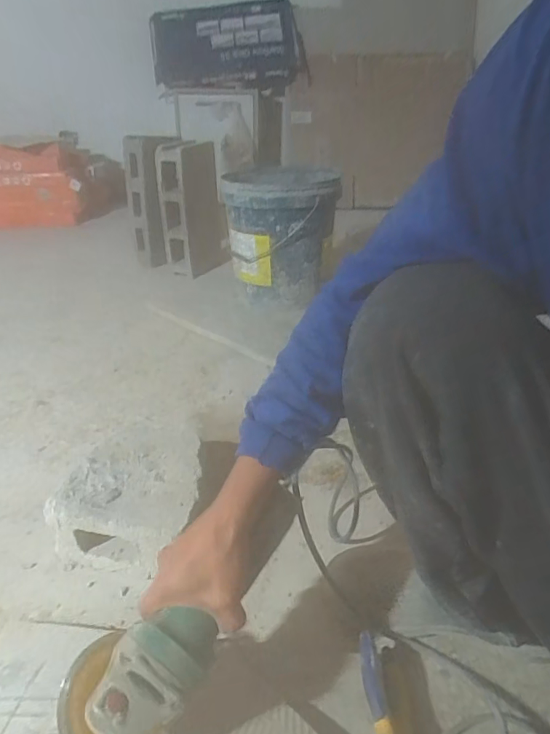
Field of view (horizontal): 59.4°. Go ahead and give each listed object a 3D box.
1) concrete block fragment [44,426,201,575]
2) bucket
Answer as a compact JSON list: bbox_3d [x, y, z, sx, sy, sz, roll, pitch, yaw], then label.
[{"bbox_3d":[-0.192,0.188,0.696,0.200,0.112,0.200,0,29,0],"label":"concrete block fragment"},{"bbox_3d":[0.019,-0.362,1.317,0.281,0.308,0.294,-5,32,3],"label":"bucket"}]

